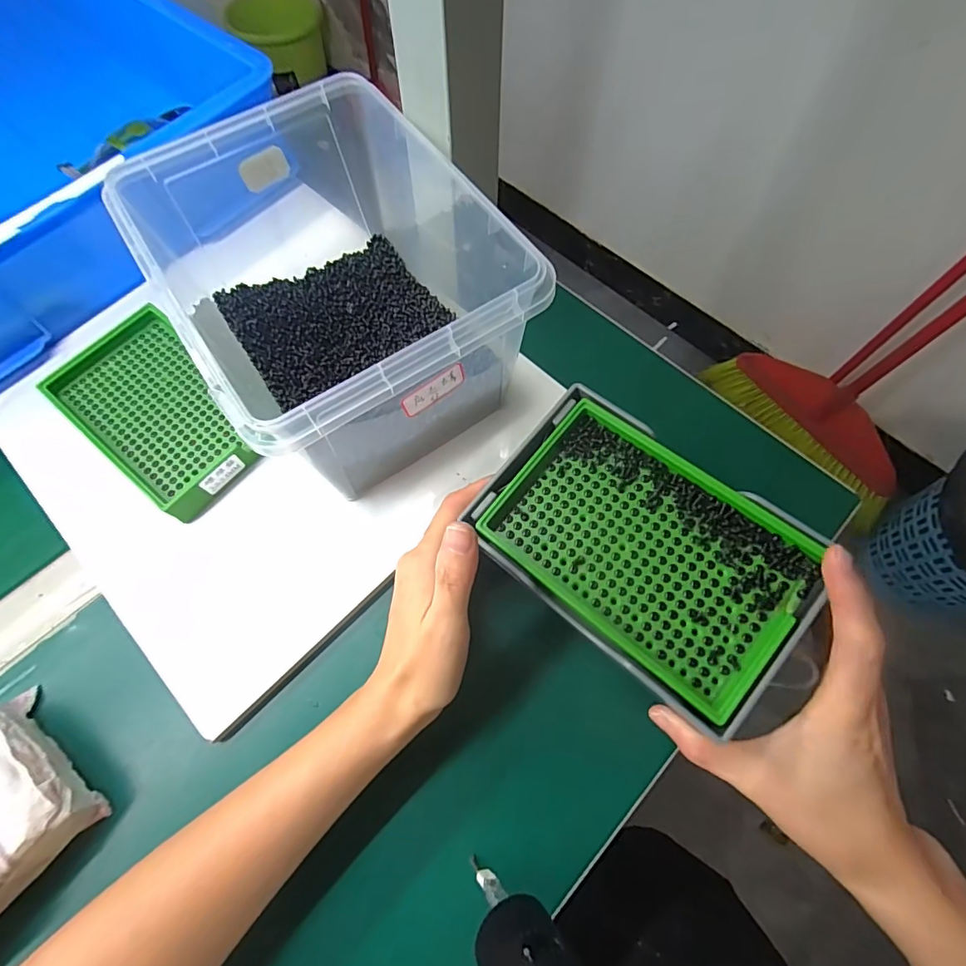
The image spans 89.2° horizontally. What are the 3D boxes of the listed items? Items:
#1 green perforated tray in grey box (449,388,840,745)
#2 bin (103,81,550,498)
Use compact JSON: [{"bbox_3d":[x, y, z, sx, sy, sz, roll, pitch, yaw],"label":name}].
[{"bbox_3d":[0.075,0.027,0.237,0.148,0.026,0.099,38,72,15],"label":"green perforated tray in grey box"},{"bbox_3d":[-0.076,-0.107,0.292,0.167,0.118,0.194,-33,71,-13],"label":"bin"}]

